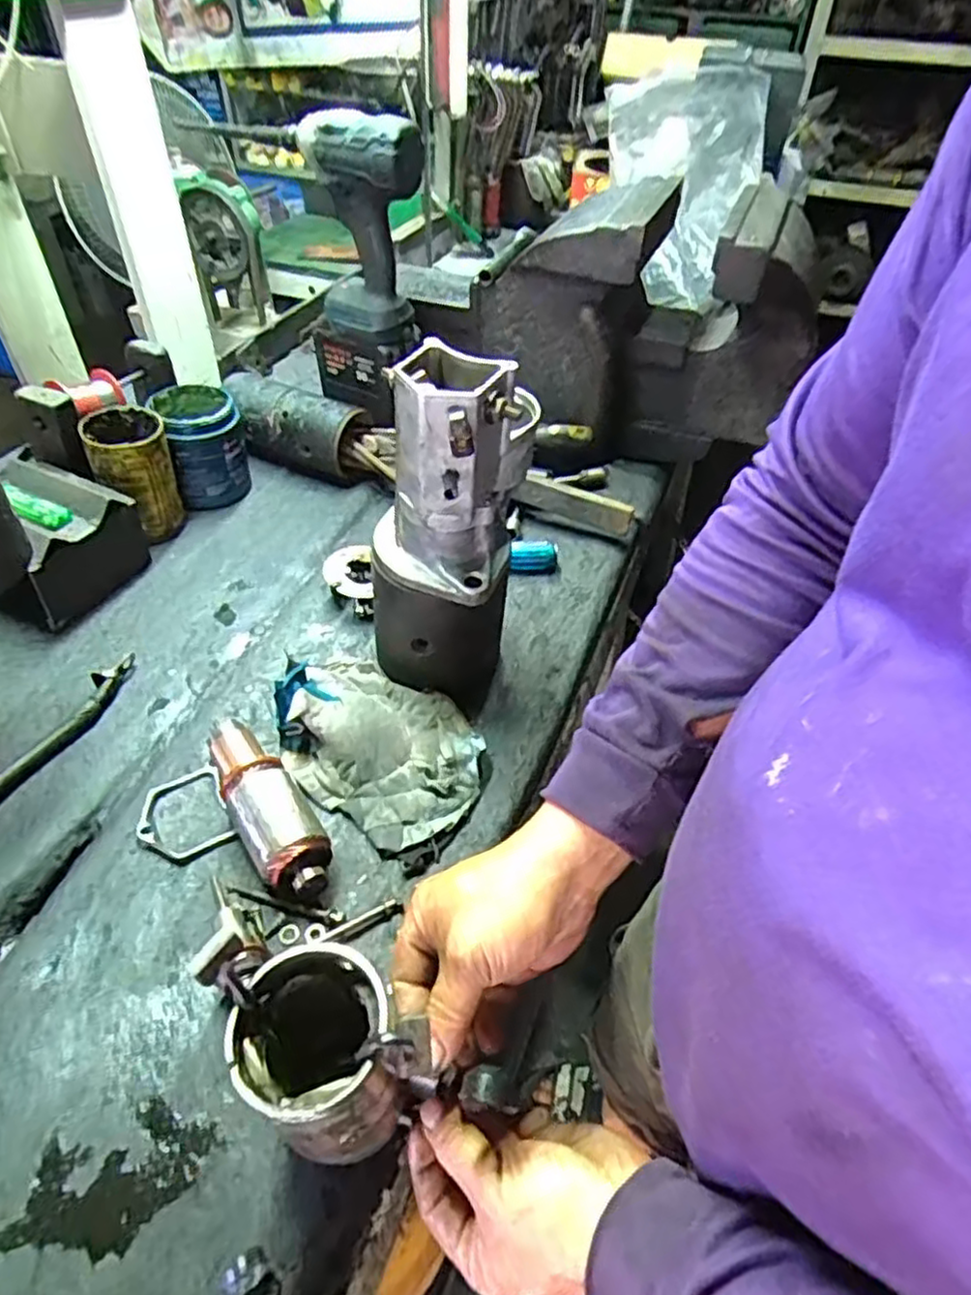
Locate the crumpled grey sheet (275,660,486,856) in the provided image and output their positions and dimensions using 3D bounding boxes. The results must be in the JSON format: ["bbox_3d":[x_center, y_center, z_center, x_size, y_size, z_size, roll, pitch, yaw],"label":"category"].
[{"bbox_3d":[-0.081,0.065,0.563,0.178,0.049,0.132,30,51,24],"label":"crumpled grey sheet"}]

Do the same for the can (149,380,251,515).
[{"bbox_3d":[-0.304,-0.218,0.775,0.079,0.100,0.085,1,45,-1],"label":"can"}]

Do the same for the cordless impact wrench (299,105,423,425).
[{"bbox_3d":[-0.129,-0.392,0.776,0.137,0.292,0.101,-6,46,-8],"label":"cordless impact wrench"}]

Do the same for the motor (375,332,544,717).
[{"bbox_3d":[-0.029,-0.082,0.559,0.107,0.271,0.108,5,45,2],"label":"motor"}]

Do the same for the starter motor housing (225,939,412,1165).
[{"bbox_3d":[-0.080,0.208,0.374,0.068,0.108,0.078,-24,47,-12],"label":"starter motor housing"}]

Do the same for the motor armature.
[{"bbox_3d":[-0.161,0.111,0.521,0.050,0.044,0.154,-26,52,-26],"label":"motor armature"}]

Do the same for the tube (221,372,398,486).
[{"bbox_3d":[-0.206,-0.253,0.829,0.211,0.076,0.071,20,48,16],"label":"tube"}]

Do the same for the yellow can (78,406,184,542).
[{"bbox_3d":[-0.347,-0.171,0.717,0.072,0.106,0.090,-21,50,-22],"label":"yellow can"}]

